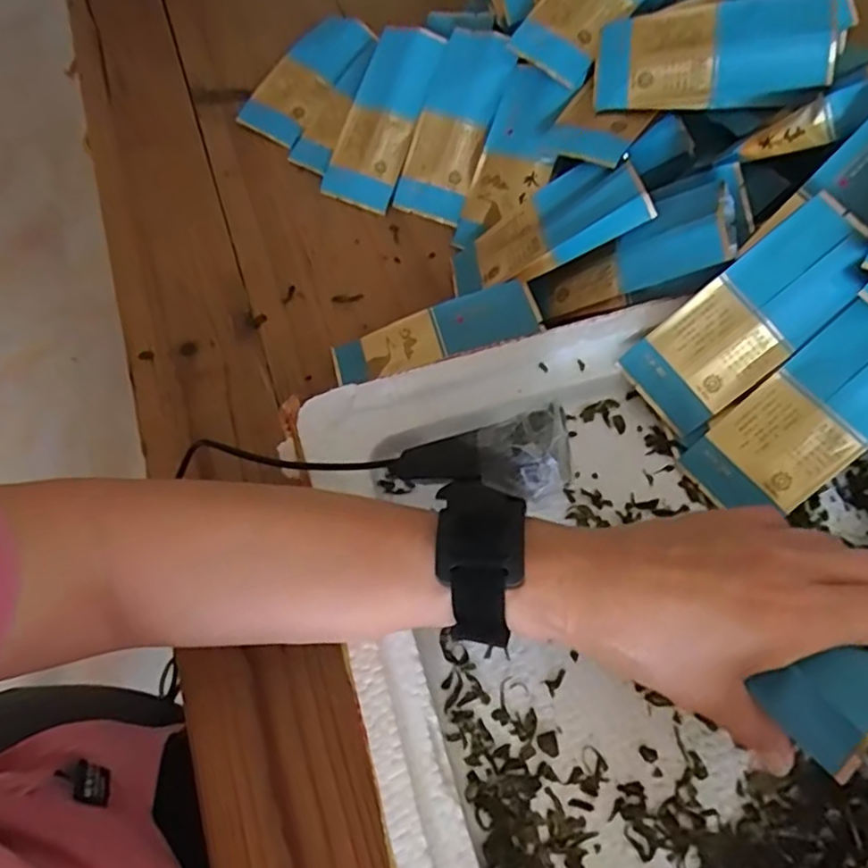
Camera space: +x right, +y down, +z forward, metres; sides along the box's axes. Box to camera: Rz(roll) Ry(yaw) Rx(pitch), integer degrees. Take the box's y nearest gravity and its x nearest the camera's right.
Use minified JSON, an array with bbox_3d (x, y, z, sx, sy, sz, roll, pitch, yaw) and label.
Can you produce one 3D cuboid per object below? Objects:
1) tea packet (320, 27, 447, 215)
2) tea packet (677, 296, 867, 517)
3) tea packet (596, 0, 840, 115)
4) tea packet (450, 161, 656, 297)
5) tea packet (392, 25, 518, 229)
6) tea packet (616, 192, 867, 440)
[{"bbox_3d":[-0.037,-0.229,0.475,0.056,0.009,0.128,23,95,14],"label":"tea packet"},{"bbox_3d":[0.185,-0.006,0.328,0.116,0.008,0.056,-43,64,19],"label":"tea packet"},{"bbox_3d":[0.162,-0.224,0.384,0.126,0.011,0.063,4,90,23],"label":"tea packet"},{"bbox_3d":[0.068,-0.129,0.411,0.128,0.017,0.062,-17,59,30],"label":"tea packet"},{"bbox_3d":[0.015,-0.218,0.463,0.052,0.009,0.129,22,97,14],"label":"tea packet"},{"bbox_3d":[0.162,-0.059,0.339,0.127,0.007,0.053,-42,81,17],"label":"tea packet"}]

